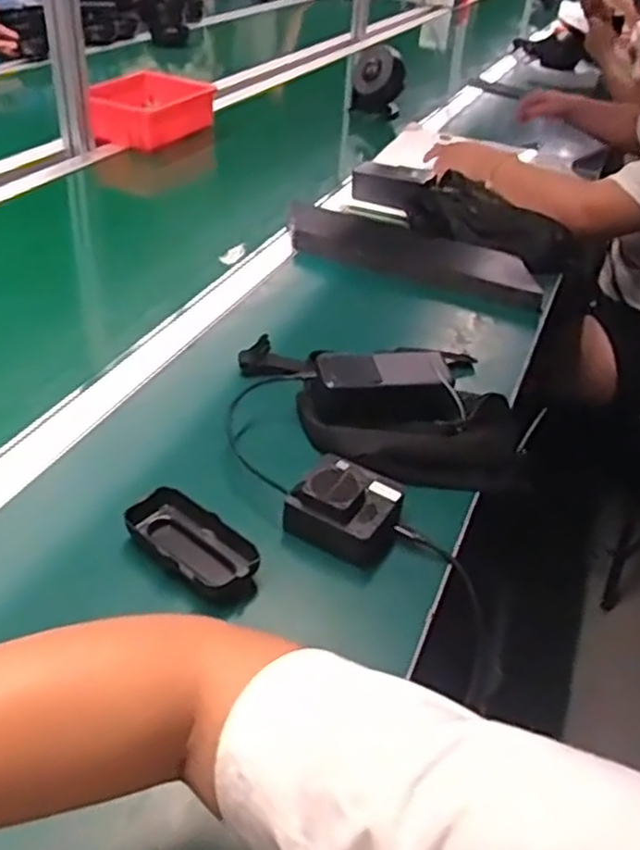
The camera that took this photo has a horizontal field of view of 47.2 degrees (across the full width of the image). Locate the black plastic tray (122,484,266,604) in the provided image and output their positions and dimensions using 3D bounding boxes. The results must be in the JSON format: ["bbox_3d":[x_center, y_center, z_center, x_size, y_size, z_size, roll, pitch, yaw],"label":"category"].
[{"bbox_3d":[-0.096,0.092,0.558,0.111,0.025,0.054,29,42,26],"label":"black plastic tray"}]

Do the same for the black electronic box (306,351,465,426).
[{"bbox_3d":[0.062,-0.036,0.708,0.137,0.051,0.055,2,37,-5],"label":"black electronic box"}]

